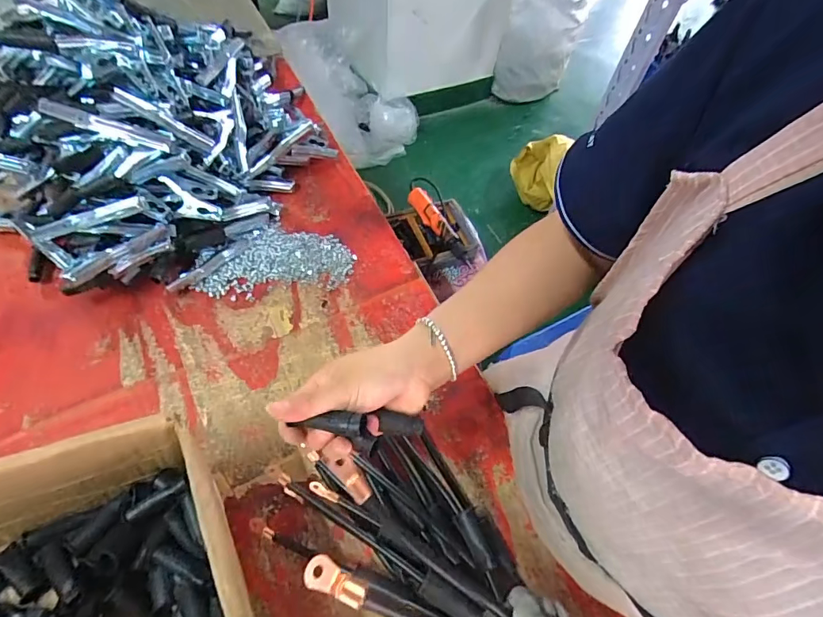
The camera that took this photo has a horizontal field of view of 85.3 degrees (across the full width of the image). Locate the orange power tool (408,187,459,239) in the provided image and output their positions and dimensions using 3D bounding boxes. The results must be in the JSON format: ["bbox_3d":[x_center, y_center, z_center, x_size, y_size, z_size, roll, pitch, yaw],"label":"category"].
[{"bbox_3d":[0.049,-0.235,1.122,0.043,0.041,0.173,-25,63,-19],"label":"orange power tool"}]

